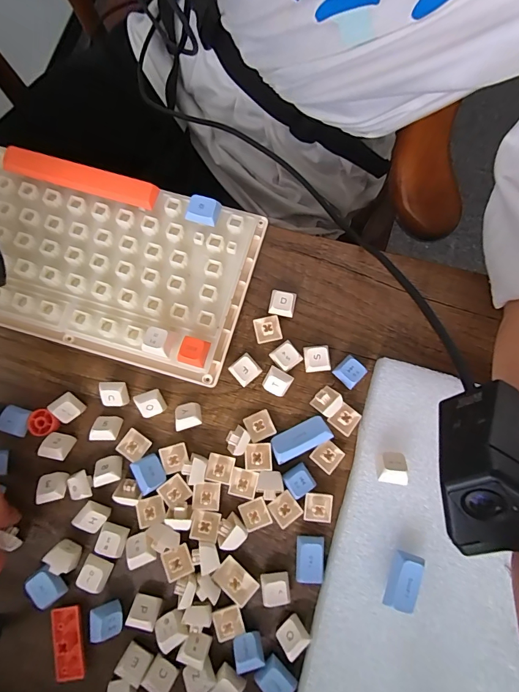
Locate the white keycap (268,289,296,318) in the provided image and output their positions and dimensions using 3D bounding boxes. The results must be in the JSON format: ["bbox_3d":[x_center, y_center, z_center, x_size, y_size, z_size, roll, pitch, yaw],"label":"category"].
[{"bbox_3d":[0.017,-0.031,0.275,0.018,0.010,0.018,11,81,3],"label":"white keycap"}]

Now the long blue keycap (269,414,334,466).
[{"bbox_3d":[0.028,0.063,0.255,0.041,0.007,0.018,-26,81,-3],"label":"long blue keycap"}]

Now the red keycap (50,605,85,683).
[{"bbox_3d":[-0.124,0.192,0.242,0.018,0.010,0.041,-11,81,-1],"label":"red keycap"}]

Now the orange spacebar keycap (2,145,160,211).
[{"bbox_3d":[-0.131,-0.122,0.275,0.114,0.011,0.019,16,82,4],"label":"orange spacebar keycap"}]

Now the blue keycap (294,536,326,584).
[{"bbox_3d":[0.033,0.139,0.246,0.018,0.009,0.028,4,81,2],"label":"blue keycap"}]

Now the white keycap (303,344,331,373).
[{"bbox_3d":[0.041,0.009,0.268,0.018,0.012,0.018,-5,81,0],"label":"white keycap"}]

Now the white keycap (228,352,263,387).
[{"bbox_3d":[-0.010,0.017,0.267,0.019,0.013,0.018,-41,82,-5],"label":"white keycap"}]

